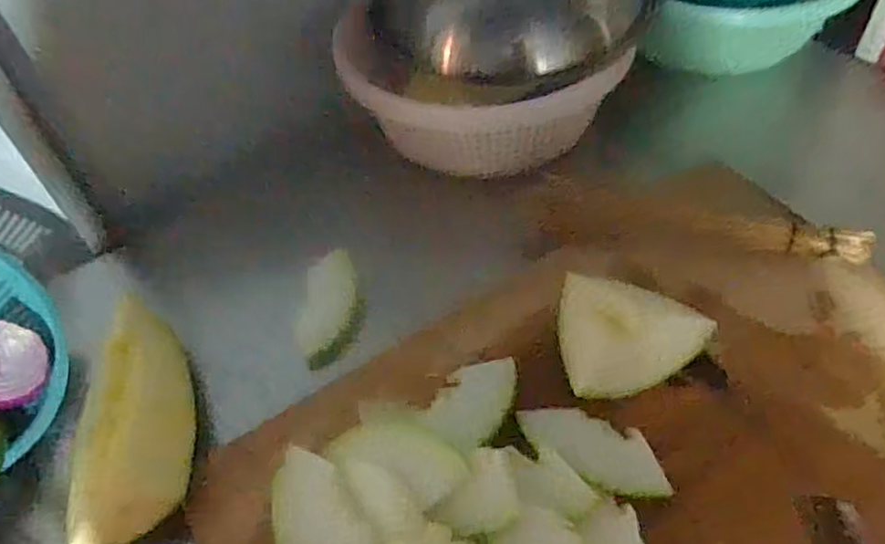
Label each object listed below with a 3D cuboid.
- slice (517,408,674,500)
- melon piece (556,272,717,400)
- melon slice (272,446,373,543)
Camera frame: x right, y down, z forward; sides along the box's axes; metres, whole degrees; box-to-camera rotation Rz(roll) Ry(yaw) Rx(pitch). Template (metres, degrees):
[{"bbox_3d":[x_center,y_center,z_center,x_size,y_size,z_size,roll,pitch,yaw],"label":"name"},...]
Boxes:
[{"bbox_3d":[0.124,0.146,0.546,0.126,0.016,0.063,17,54,20],"label":"slice"},{"bbox_3d":[0.156,0.065,0.583,0.136,0.063,0.107,19,55,22],"label":"melon piece"},{"bbox_3d":[-0.099,0.199,0.518,0.066,0.016,0.121,-32,54,-20],"label":"melon slice"}]

